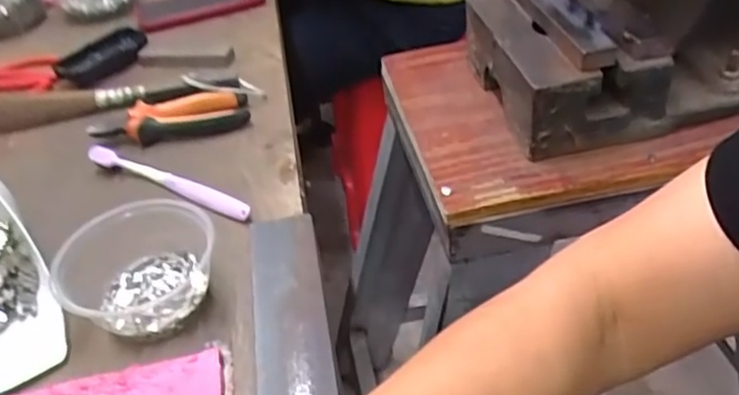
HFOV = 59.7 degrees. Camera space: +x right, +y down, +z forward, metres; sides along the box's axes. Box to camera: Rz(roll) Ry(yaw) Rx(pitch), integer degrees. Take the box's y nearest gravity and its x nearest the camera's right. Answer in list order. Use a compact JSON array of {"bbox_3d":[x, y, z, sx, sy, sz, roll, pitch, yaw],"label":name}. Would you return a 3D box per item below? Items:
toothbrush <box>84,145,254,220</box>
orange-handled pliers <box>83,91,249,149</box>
[{"bbox_3d":[-0.177,-0.017,0.561,0.182,0.014,0.015,18,45,25],"label":"toothbrush"},{"bbox_3d":[-0.196,-0.079,0.632,0.149,0.022,0.051,-12,41,-8],"label":"orange-handled pliers"}]

